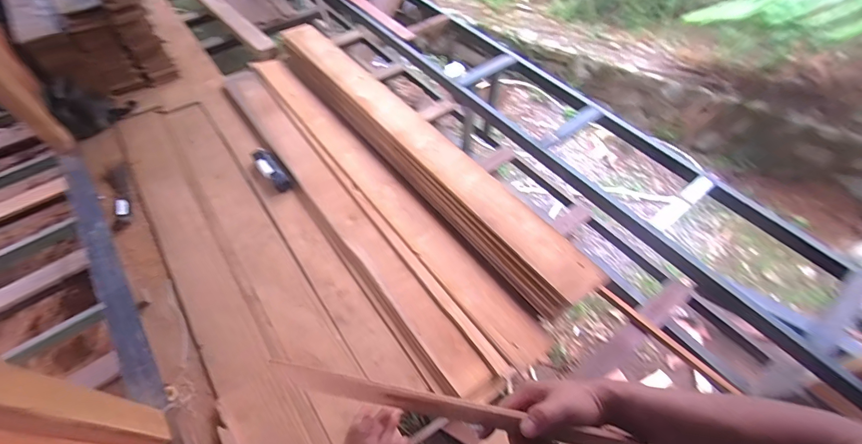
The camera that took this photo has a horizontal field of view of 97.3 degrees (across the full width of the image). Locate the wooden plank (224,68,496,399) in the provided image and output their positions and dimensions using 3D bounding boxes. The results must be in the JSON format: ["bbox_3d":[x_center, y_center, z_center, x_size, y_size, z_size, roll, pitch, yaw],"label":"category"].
[{"bbox_3d":[-0.471,-0.138,1.735,0.159,0.034,2.103,-35,63,-15],"label":"wooden plank"}]

